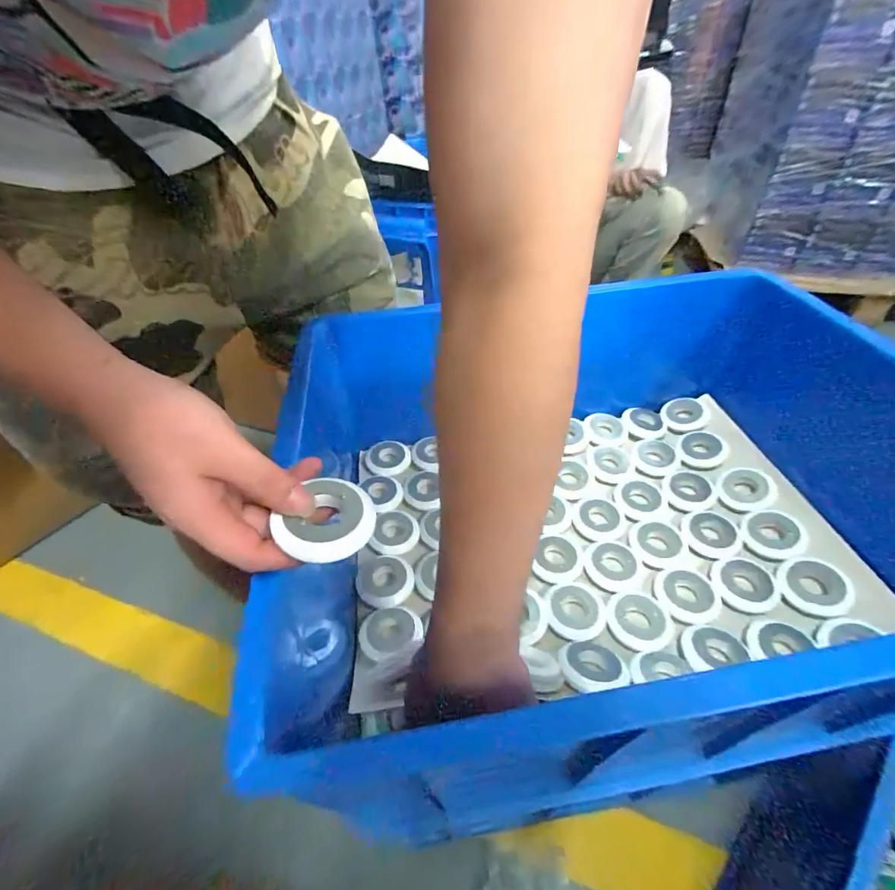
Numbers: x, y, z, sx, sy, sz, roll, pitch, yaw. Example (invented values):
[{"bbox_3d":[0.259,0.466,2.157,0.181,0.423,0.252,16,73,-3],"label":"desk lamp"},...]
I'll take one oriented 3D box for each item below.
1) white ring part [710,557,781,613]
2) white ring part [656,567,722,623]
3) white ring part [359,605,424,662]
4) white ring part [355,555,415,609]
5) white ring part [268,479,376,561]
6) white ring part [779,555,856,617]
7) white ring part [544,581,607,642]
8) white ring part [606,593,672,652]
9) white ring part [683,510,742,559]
[{"bbox_3d":[0.289,0.133,0.419,0.056,0.011,0.055,-1,44,3],"label":"white ring part"},{"bbox_3d":[0.232,0.140,0.413,0.056,0.014,0.055,-2,44,2],"label":"white ring part"},{"bbox_3d":[-0.053,0.172,0.397,0.056,0.009,0.049,-10,45,-6],"label":"white ring part"},{"bbox_3d":[-0.065,0.139,0.440,0.058,0.009,0.053,-2,44,2],"label":"white ring part"},{"bbox_3d":[-0.068,0.045,0.249,0.046,0.013,0.049,38,59,5],"label":"white ring part"},{"bbox_3d":[0.350,0.133,0.411,0.054,0.017,0.051,29,53,29],"label":"white ring part"},{"bbox_3d":[0.124,0.160,0.419,0.053,0.011,0.055,-2,44,2],"label":"white ring part"},{"bbox_3d":[0.181,0.165,0.406,0.057,0.016,0.055,-2,44,2],"label":"white ring part"},{"bbox_3d":[0.286,0.093,0.464,0.055,0.007,0.055,-2,44,2],"label":"white ring part"}]

